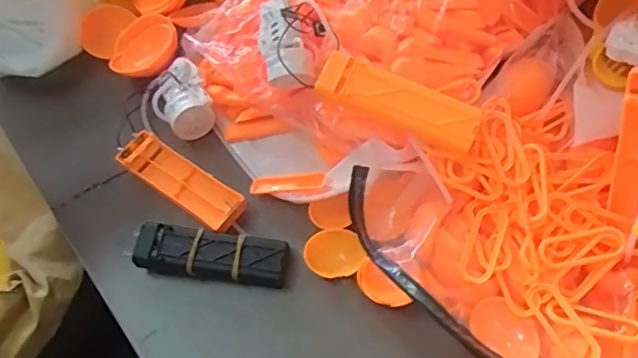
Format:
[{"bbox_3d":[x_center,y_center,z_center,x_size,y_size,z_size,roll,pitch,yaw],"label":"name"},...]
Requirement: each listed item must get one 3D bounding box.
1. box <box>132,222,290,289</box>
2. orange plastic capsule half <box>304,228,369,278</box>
[{"bbox_3d":[-0.078,0.055,0.407,0.110,0.021,0.031,4,63,9],"label":"box"},{"bbox_3d":[0.012,0.055,0.405,0.042,0.020,0.033,-8,62,3],"label":"orange plastic capsule half"}]

